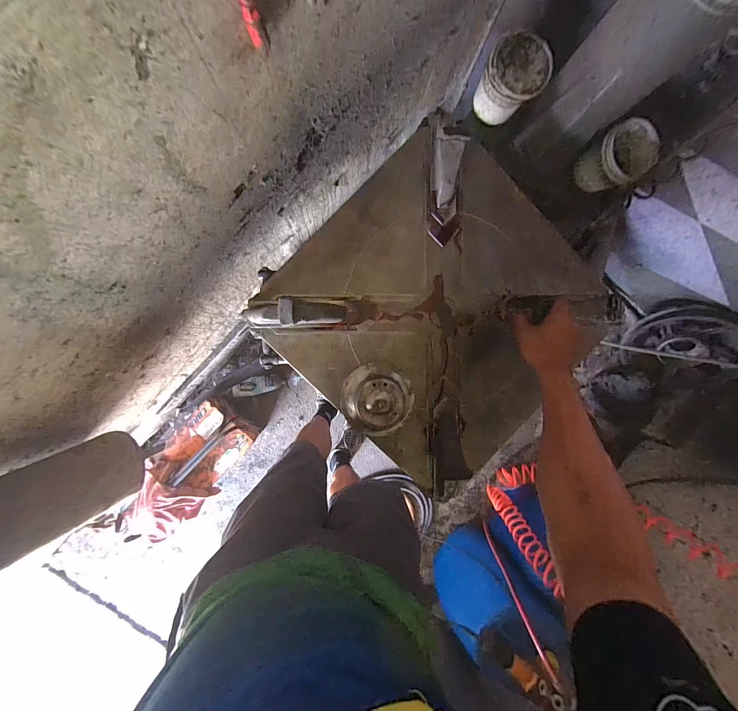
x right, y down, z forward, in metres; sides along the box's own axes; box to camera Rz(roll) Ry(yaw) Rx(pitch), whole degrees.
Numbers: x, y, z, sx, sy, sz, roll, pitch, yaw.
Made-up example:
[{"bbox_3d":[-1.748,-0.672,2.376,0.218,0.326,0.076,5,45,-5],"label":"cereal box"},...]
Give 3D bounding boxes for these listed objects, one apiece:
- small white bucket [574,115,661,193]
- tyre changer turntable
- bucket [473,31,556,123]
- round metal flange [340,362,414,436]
[{"bbox_3d":[0.585,-0.467,0.754,0.128,0.097,0.122,0,93,-5],"label":"small white bucket"},{"bbox_3d":[0.151,-0.086,0.607,0.530,0.079,0.562,42,89,-6],"label":"tyre changer turntable"},{"bbox_3d":[0.319,-0.618,0.719,0.127,0.111,0.130,0,93,-5],"label":"bucket"},{"bbox_3d":[0.018,0.089,0.604,0.140,0.050,0.132,0,93,-5],"label":"round metal flange"}]

